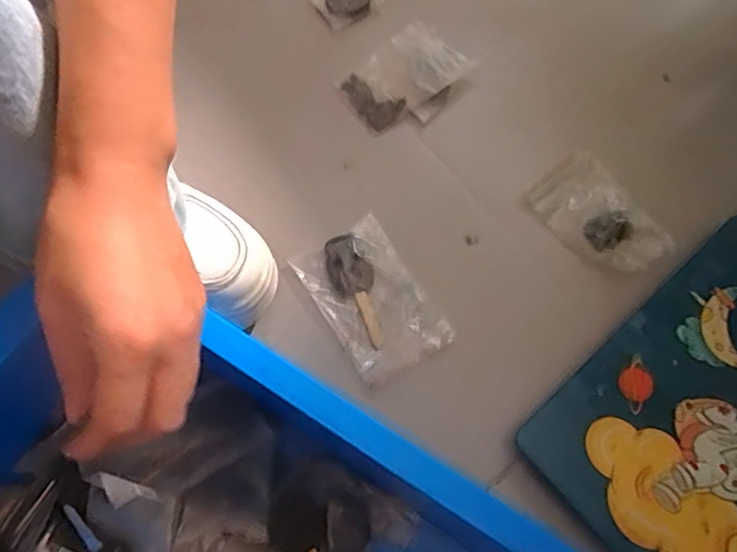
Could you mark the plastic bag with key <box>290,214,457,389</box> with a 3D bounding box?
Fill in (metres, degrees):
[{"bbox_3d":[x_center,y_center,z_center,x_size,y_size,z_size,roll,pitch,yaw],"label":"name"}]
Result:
[{"bbox_3d":[0.002,0.017,0.450,0.075,0.013,0.115,-32,74,-14],"label":"plastic bag with key"}]

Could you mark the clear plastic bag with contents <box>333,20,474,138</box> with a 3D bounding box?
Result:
[{"bbox_3d":[0.029,-0.178,0.522,0.105,0.009,0.070,-42,76,-4],"label":"clear plastic bag with contents"}]

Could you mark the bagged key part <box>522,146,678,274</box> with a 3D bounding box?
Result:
[{"bbox_3d":[0.195,-0.051,0.492,0.077,0.013,0.113,-39,76,-16],"label":"bagged key part"}]

